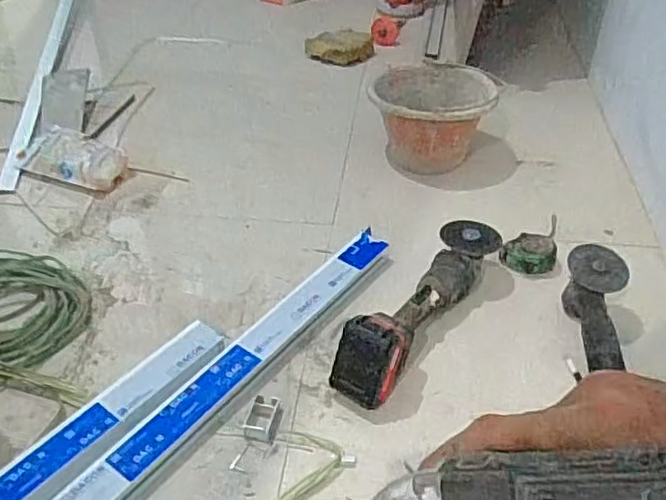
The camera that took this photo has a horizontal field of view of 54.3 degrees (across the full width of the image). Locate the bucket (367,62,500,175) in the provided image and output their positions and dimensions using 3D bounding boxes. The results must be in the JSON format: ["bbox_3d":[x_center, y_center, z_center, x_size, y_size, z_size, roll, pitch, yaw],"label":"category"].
[{"bbox_3d":[0.204,-0.274,1.380,0.248,0.162,0.219,9,41,11],"label":"bucket"}]

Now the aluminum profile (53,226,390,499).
[{"bbox_3d":[-0.172,0.201,0.916,0.080,0.048,0.823,26,47,26],"label":"aluminum profile"}]

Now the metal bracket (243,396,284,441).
[{"bbox_3d":[-0.094,0.232,0.896,0.044,0.013,0.064,8,41,10],"label":"metal bracket"}]

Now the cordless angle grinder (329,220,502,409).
[{"bbox_3d":[0.138,0.080,1.006,0.086,0.115,0.387,26,47,28],"label":"cordless angle grinder"}]

